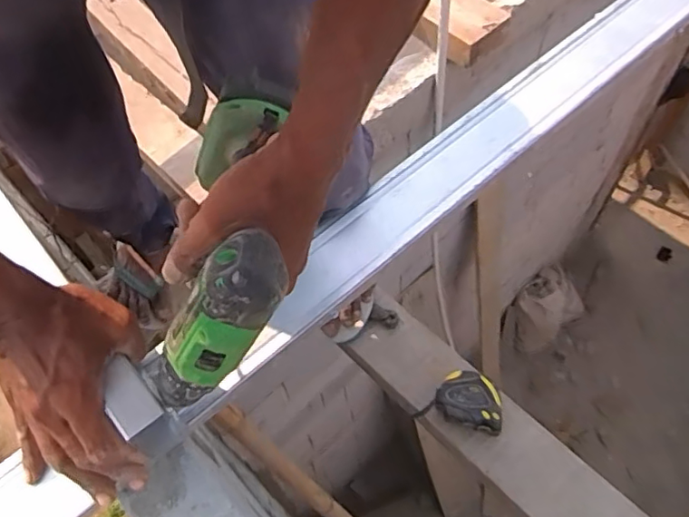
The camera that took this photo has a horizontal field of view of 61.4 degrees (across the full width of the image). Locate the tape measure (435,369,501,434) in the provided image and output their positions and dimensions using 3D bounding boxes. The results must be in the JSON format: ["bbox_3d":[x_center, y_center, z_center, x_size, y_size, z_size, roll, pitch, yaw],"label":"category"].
[{"bbox_3d":[0.180,0.205,0.836,0.094,0.048,0.079,12,61,11],"label":"tape measure"}]

